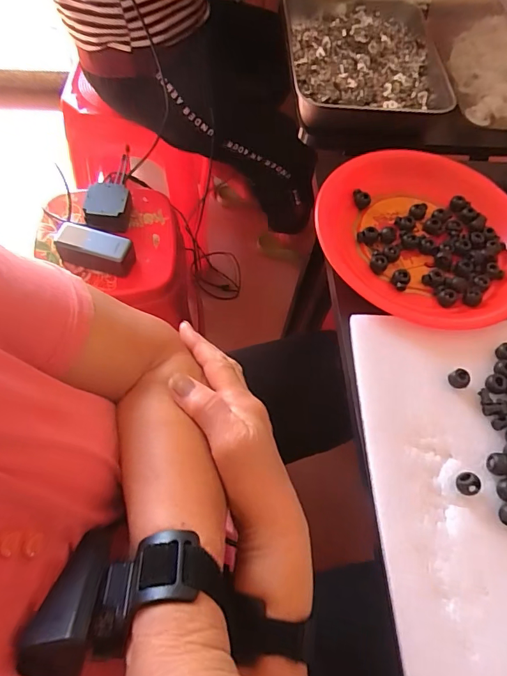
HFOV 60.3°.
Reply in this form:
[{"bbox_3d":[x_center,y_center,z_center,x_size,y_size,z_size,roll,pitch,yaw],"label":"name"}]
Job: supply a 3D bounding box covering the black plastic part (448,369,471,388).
[{"bbox_3d":[0.183,0.037,0.387,0.017,0.010,0.016,2,63,-4],"label":"black plastic part"}]

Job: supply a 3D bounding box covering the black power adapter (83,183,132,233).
[{"bbox_3d":[-0.269,-0.239,0.818,0.077,0.049,0.087,4,63,6],"label":"black power adapter"}]

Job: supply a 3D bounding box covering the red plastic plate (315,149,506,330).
[{"bbox_3d":[0.184,-0.111,0.458,0.220,0.026,0.222,-20,66,-15],"label":"red plastic plate"}]

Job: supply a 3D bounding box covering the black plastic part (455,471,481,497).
[{"bbox_3d":[0.169,0.116,0.345,0.017,0.016,0.017,2,63,-4],"label":"black plastic part"}]

